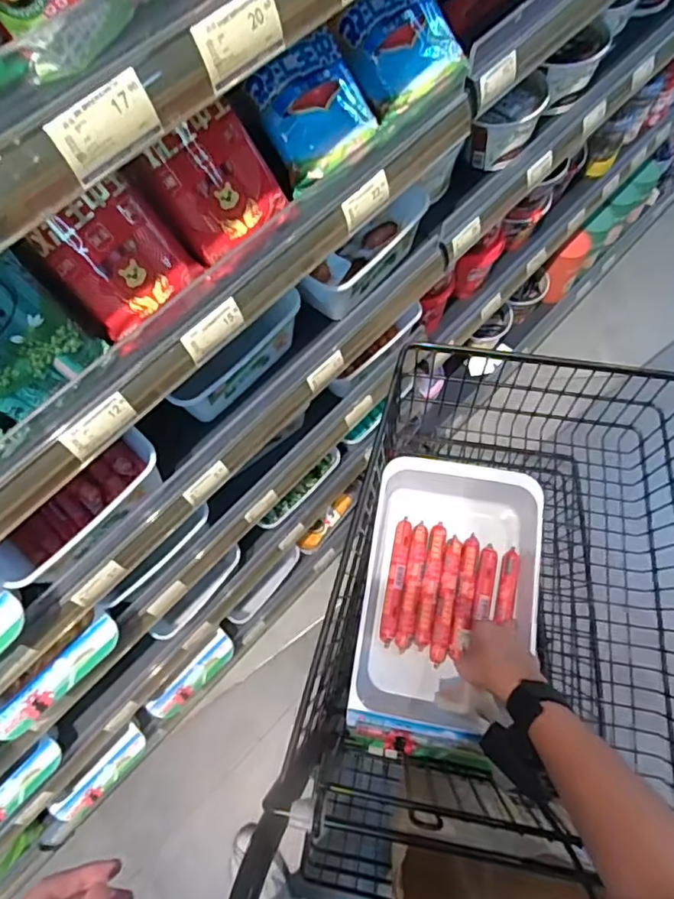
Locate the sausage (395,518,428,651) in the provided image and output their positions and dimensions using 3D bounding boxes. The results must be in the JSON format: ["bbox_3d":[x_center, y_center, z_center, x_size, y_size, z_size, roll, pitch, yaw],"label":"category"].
[{"bbox_3d":[0.102,0.182,0.781,0.024,0.027,0.169,9,67,7],"label":"sausage"}]

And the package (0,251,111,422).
[{"bbox_3d":[-0.243,-0.078,0.433,0.026,0.119,0.100,33,72,16],"label":"package"}]

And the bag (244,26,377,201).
[{"bbox_3d":[-0.024,-0.327,0.580,0.112,0.055,0.093,-37,111,-9],"label":"bag"}]

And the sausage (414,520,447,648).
[{"bbox_3d":[0.127,0.179,0.777,0.023,0.028,0.167,10,67,7],"label":"sausage"}]

